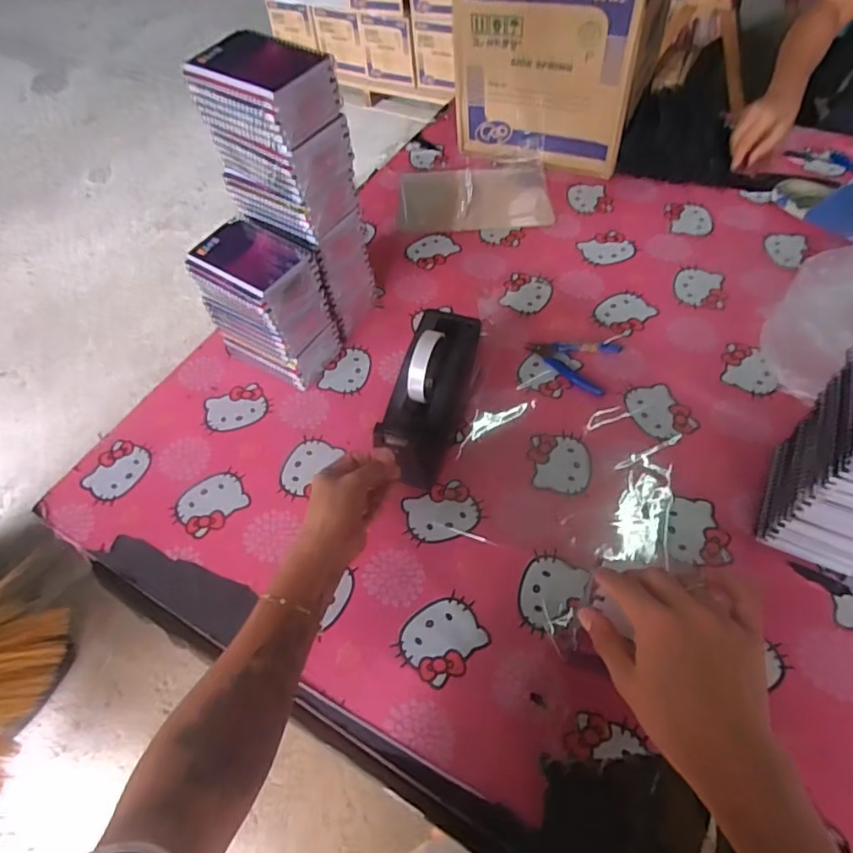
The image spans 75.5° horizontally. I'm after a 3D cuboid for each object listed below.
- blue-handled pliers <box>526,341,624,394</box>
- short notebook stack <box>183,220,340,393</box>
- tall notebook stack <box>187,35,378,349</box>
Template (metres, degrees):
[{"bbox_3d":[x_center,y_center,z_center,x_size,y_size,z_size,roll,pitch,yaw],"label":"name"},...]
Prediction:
[{"bbox_3d":[0.201,-0.098,0.742,0.116,0.007,0.088,31,64,22],"label":"blue-handled pliers"},{"bbox_3d":[-0.201,-0.151,0.714,0.128,0.167,0.114,27,63,20],"label":"short notebook stack"},{"bbox_3d":[-0.160,-0.275,0.698,0.131,0.349,0.101,28,63,21],"label":"tall notebook stack"}]

